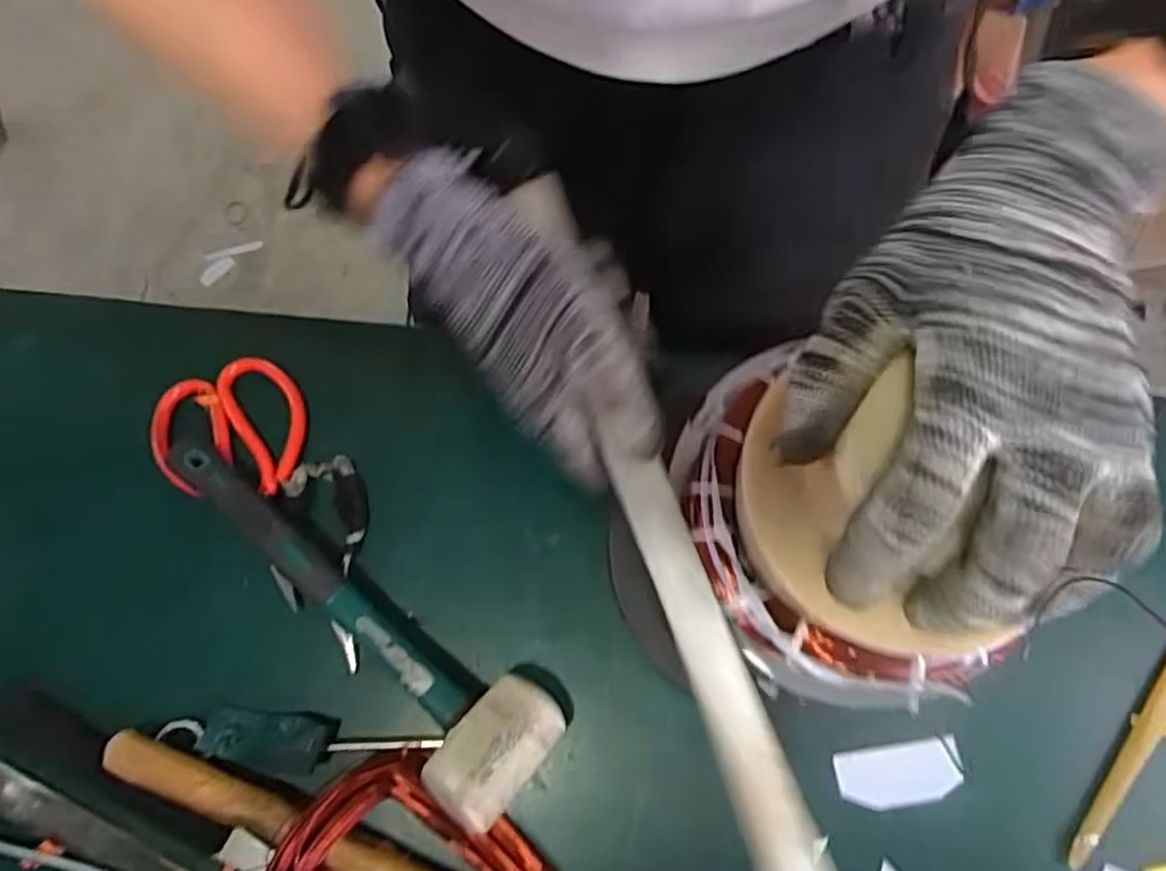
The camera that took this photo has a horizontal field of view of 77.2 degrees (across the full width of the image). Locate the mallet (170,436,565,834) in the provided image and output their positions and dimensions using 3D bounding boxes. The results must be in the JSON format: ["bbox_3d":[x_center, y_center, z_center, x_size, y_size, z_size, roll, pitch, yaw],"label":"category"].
[{"bbox_3d":[-0.136,0.090,0.421,0.293,0.054,0.070,42,79,12],"label":"mallet"}]

